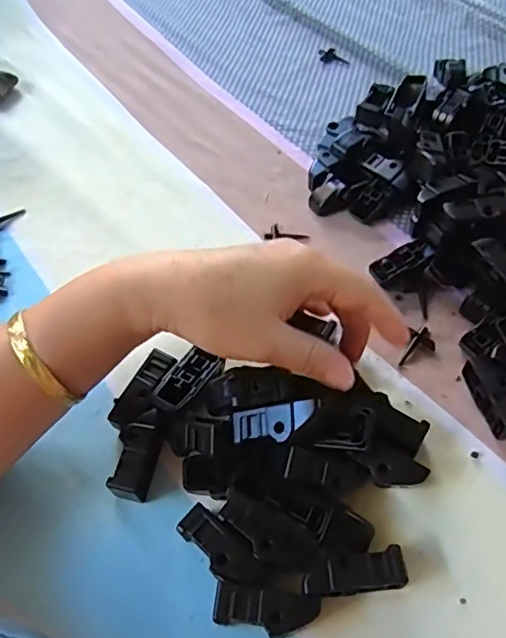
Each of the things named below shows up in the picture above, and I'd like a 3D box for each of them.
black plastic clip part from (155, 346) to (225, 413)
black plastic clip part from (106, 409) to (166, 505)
[{"bbox_3d":[-0.038,0.034,0.320,0.021,0.005,0.042,25,47,19],"label":"black plastic clip part"},{"bbox_3d":[-0.063,0.076,0.310,0.018,0.026,0.047,12,57,11],"label":"black plastic clip part"}]

